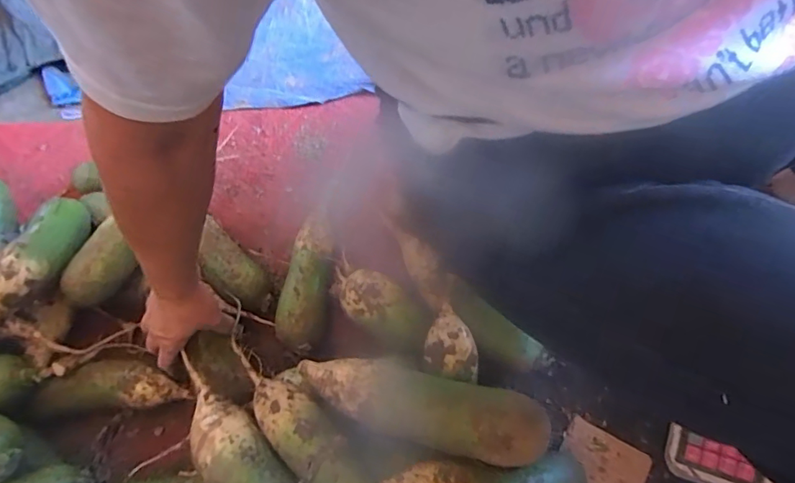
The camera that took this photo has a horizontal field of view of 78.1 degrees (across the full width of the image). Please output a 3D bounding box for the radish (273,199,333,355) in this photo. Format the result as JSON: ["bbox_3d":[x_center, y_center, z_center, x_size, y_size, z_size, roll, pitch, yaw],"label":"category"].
[{"bbox_3d":[-0.107,0.037,0.632,0.055,0.066,0.207,6,66,6],"label":"radish"}]

